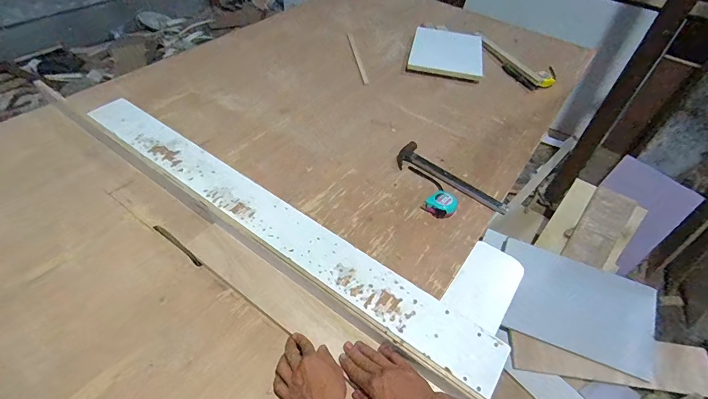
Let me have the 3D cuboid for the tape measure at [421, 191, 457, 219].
[{"bbox_3d":[0.213,0.010,0.880,0.070,0.030,0.064,29,52,20],"label":"tape measure"}]

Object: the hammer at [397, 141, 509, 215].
[{"bbox_3d":[0.252,-0.055,0.940,0.310,0.026,0.078,34,54,24],"label":"hammer"}]

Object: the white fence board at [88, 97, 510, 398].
[{"bbox_3d":[-0.212,0.027,0.807,1.131,0.039,0.135,30,52,21],"label":"white fence board"}]

